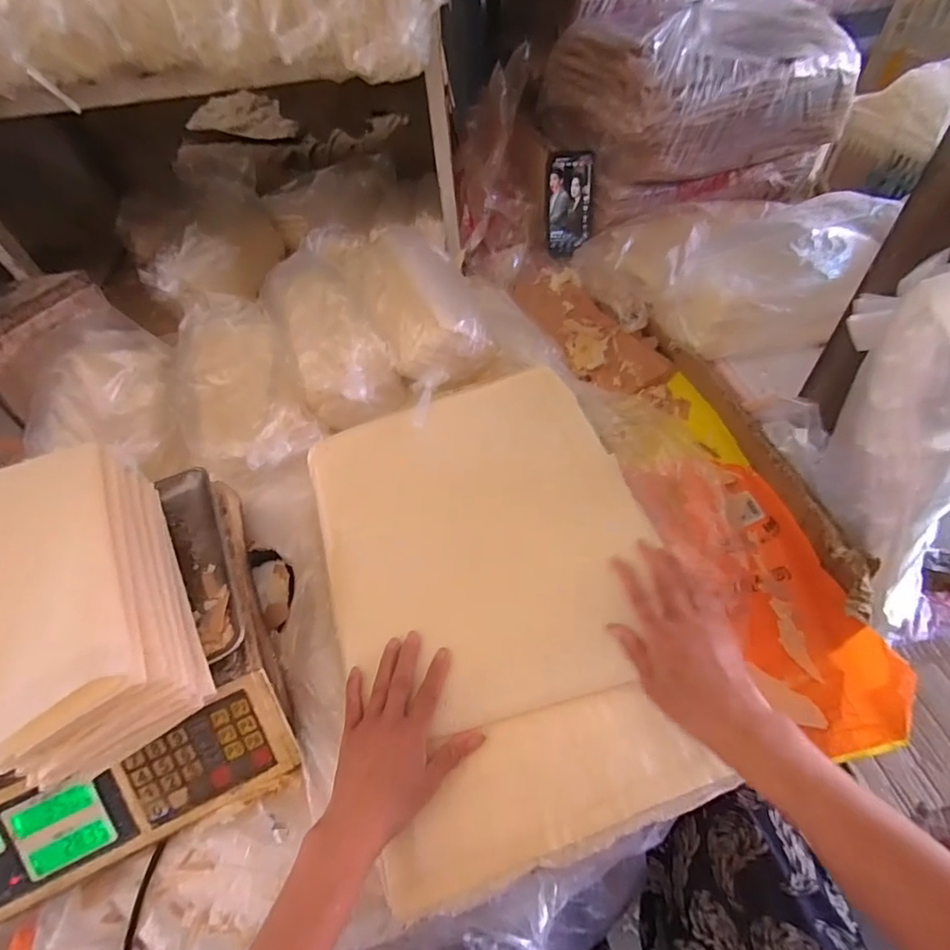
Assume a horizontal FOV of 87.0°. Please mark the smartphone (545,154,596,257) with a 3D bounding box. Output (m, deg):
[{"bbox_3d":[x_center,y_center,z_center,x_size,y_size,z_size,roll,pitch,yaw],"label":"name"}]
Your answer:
[{"bbox_3d":[0.159,-0.456,0.850,0.077,0.154,0.015,5,27,10],"label":"smartphone"}]

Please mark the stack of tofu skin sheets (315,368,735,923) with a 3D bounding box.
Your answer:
[{"bbox_3d":[0.025,0.094,0.526,0.331,0.030,0.484,-18,53,-8],"label":"stack of tofu skin sheets"}]

